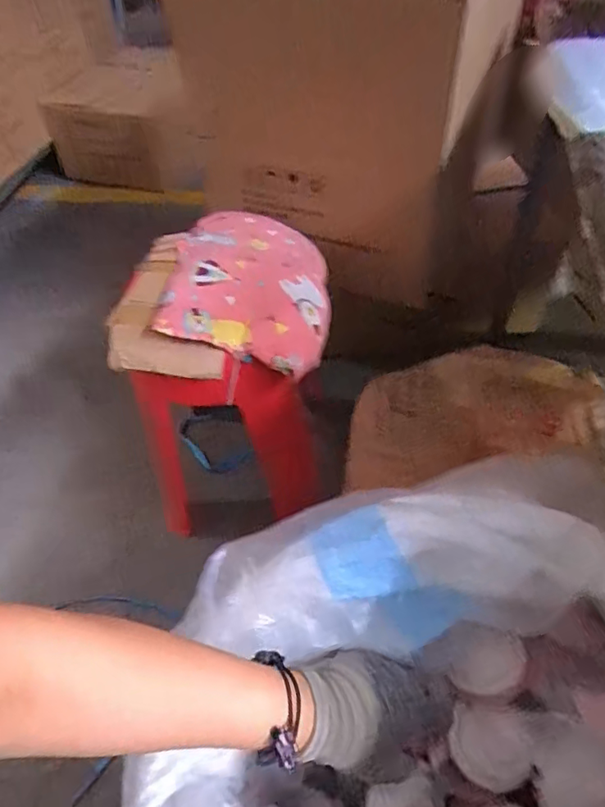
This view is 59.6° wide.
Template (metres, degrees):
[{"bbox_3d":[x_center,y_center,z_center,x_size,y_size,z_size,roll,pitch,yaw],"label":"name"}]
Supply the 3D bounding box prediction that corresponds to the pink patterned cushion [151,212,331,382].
[{"bbox_3d":[-0.083,-0.189,0.824,0.239,0.060,0.359,-3,48,2],"label":"pink patterned cushion"}]

